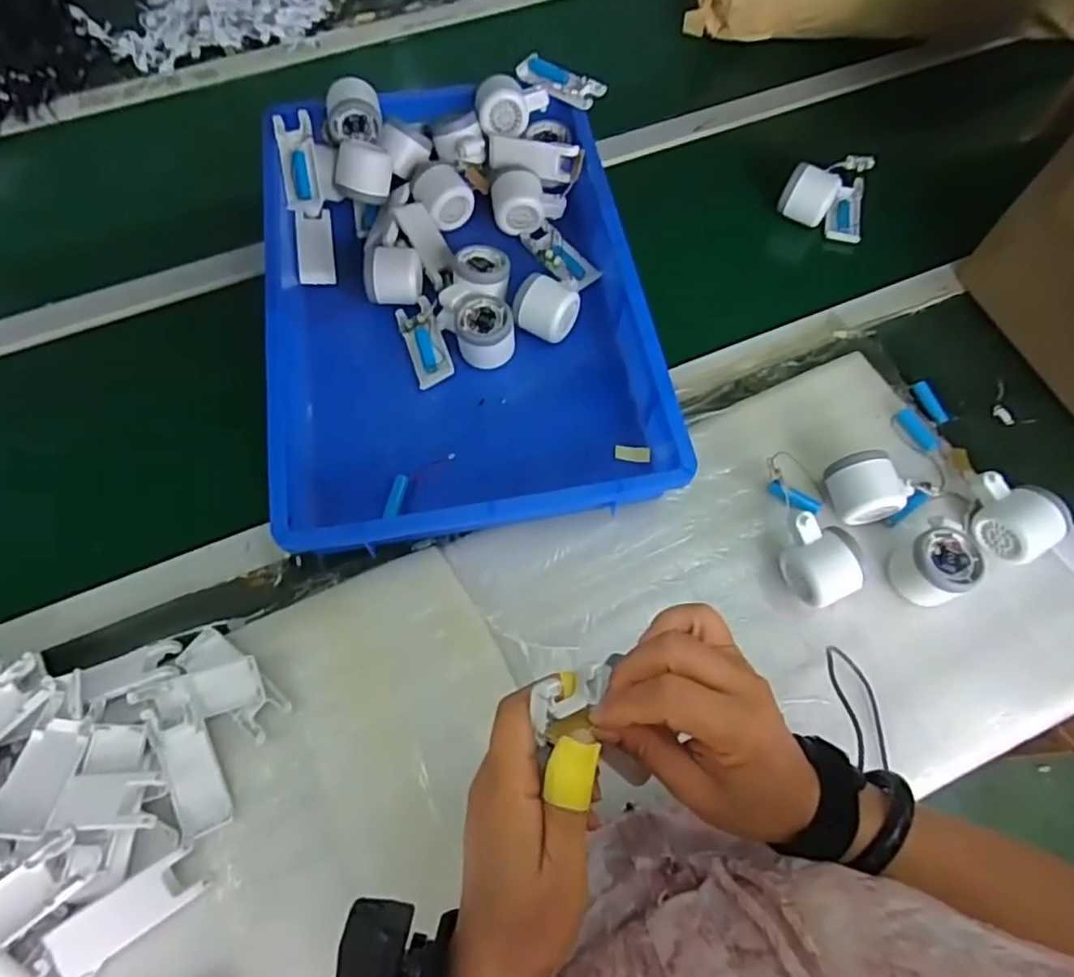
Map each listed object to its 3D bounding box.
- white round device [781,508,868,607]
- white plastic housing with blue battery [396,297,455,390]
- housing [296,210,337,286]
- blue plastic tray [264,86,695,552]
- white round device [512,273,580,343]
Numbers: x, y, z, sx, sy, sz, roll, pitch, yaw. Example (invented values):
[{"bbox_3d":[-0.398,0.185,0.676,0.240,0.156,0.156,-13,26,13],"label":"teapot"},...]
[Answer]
[{"bbox_3d":[0.255,0.065,0.585,0.056,0.061,0.078,-17,68,-9],"label":"white round device"},{"bbox_3d":[-0.118,-0.154,0.687,0.041,0.021,0.099,-17,68,-9],"label":"white plastic housing with blue battery"},{"bbox_3d":[-0.250,-0.271,0.733,0.040,0.015,0.098,-3,69,-19],"label":"housing"},{"bbox_3d":[-0.086,-0.211,0.678,0.353,0.072,0.518,-9,67,-6],"label":"blue plastic tray"},{"bbox_3d":[0.010,-0.189,0.683,0.060,0.052,0.065,30,69,11],"label":"white round device"}]

